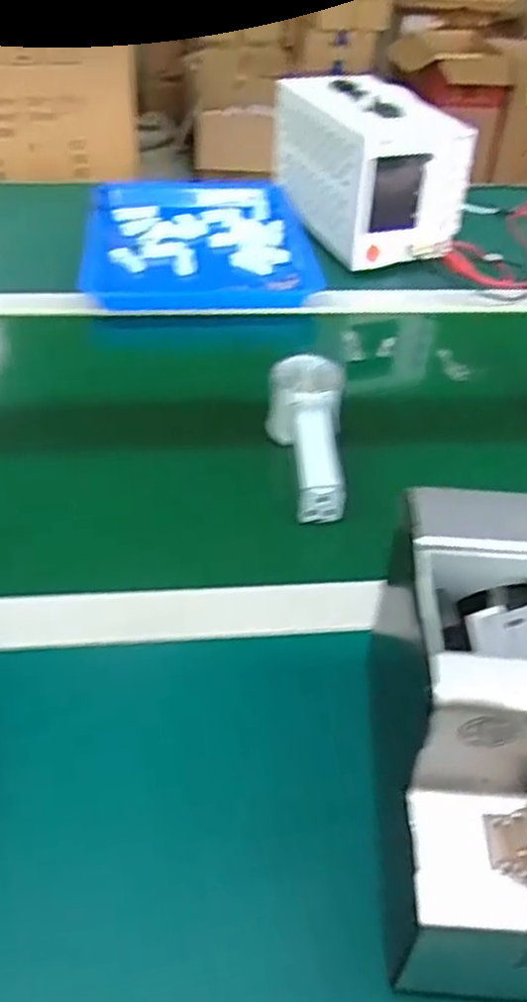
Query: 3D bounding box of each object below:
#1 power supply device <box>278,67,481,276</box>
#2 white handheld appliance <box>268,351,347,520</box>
[{"bbox_3d":[0.124,-0.419,0.967,0.142,0.144,0.265,-9,42,-15],"label":"power supply device"},{"bbox_3d":[0.033,-0.043,0.611,0.057,0.072,0.141,3,40,-1],"label":"white handheld appliance"}]

